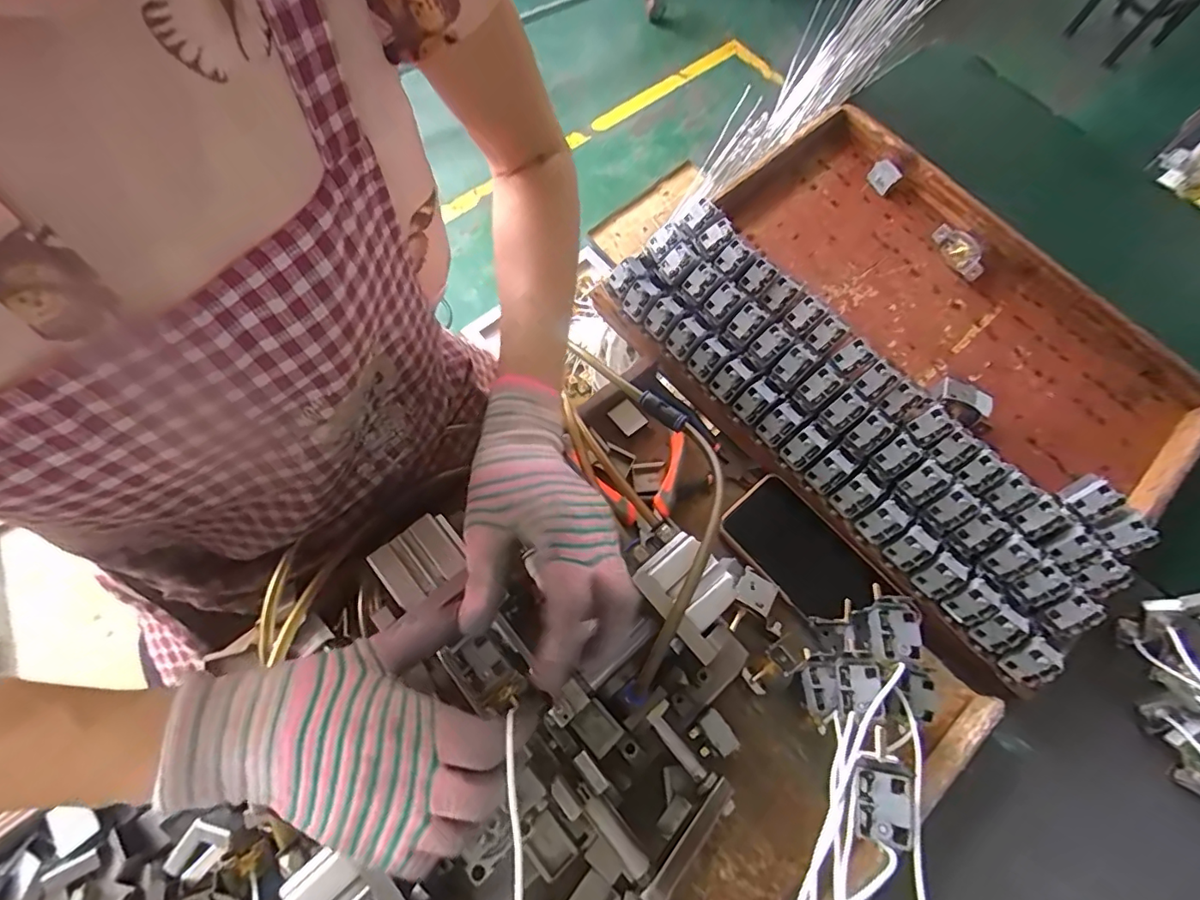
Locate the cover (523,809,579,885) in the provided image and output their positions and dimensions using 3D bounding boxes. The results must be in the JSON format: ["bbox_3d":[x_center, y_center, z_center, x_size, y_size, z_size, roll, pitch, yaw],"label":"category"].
[{"bbox_3d":[-0.034,0.261,0.360,0.026,0.005,0.034,-39,76,-17],"label":"cover"}]

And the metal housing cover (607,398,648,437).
[{"bbox_3d":[0.025,-0.030,0.500,0.024,0.007,0.030,-33,75,-16],"label":"metal housing cover"}]

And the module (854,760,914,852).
[{"bbox_3d":[0.135,0.168,0.261,0.023,0.010,0.033,5,66,23],"label":"module"}]

